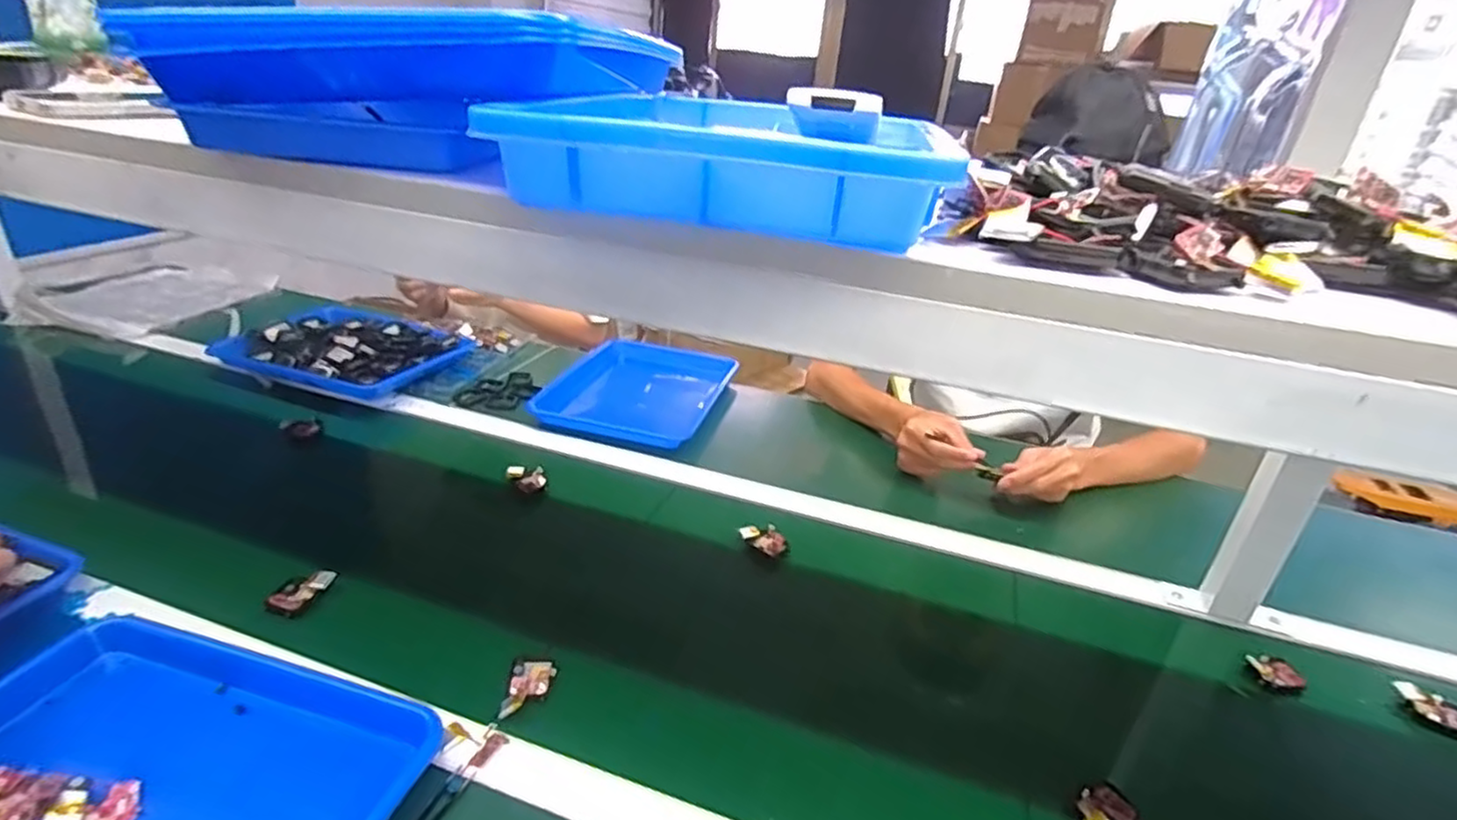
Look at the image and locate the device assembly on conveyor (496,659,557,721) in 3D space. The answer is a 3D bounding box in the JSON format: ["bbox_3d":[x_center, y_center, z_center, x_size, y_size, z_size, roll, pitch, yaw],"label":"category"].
[{"bbox_3d":[-0.170,0.236,0.588,0.034,0.011,0.059,7,27,3],"label":"device assembly on conveyor"}]

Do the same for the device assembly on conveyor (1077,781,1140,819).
[{"bbox_3d":[0.285,0.305,0.527,0.053,0.013,0.037,-17,34,-37],"label":"device assembly on conveyor"}]

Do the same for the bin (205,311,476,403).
[{"bbox_3d":[-0.618,-0.103,1.136,0.310,0.057,0.254,16,29,21],"label":"bin"}]

